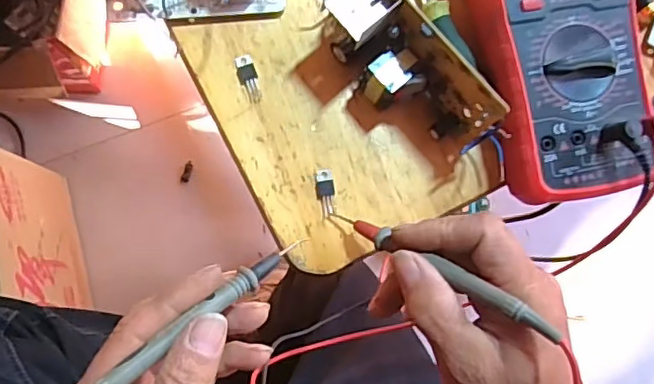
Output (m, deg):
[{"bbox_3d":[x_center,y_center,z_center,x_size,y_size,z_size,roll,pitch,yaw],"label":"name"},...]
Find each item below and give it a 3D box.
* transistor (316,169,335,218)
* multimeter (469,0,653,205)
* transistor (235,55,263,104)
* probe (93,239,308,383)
[{"bbox_3d":[-0.001,0.000,0.353,0.011,0.004,0.029,-2,82,-5],"label":"transistor"},{"bbox_3d":[0.138,-0.087,0.340,0.087,0.037,0.176,-11,83,-7],"label":"multimeter"},{"bbox_3d":[-0.048,-0.071,0.360,0.011,0.004,0.030,-19,84,-8],"label":"transistor"},{"bbox_3d":[-0.061,0.059,0.275,0.133,0.011,0.011,-36,86,-31],"label":"probe"}]

